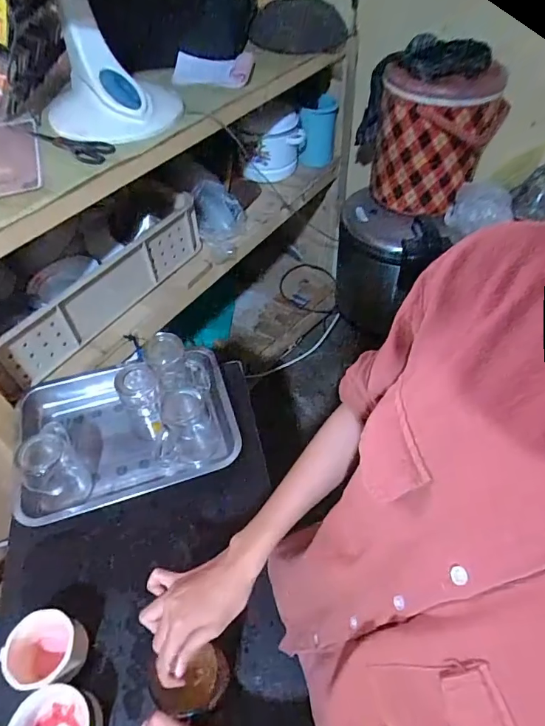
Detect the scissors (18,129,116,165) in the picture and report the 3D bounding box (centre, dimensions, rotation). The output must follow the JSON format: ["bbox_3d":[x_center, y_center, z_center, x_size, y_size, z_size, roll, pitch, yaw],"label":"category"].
[{"bbox_3d":[-0.403,-0.419,0.830,0.259,0.016,0.056,25,56,18],"label":"scissors"}]

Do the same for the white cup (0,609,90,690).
[{"bbox_3d":[-0.273,0.343,0.533,0.087,0.066,0.075,11,53,8],"label":"white cup"}]

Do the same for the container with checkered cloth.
[{"bbox_3d":[0.431,-0.628,1.193,0.295,0.325,0.289,15,54,11],"label":"container with checkered cloth"}]

